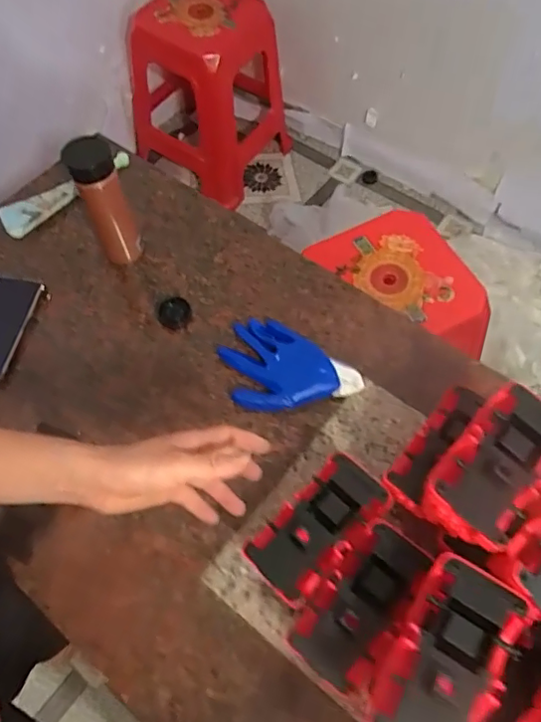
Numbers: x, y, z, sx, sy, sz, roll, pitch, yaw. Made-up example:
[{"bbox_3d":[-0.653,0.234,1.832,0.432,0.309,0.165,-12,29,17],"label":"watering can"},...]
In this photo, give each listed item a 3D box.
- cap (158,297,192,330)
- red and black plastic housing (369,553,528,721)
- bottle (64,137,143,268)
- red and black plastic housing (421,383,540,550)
[{"bbox_3d":[-0.138,-0.068,0.801,0.046,0.015,0.048,-2,62,3],"label":"cap"},{"bbox_3d":[0.140,0.234,0.437,0.082,0.042,0.148,33,69,20],"label":"red and black plastic housing"},{"bbox_3d":[-0.232,-0.209,0.775,0.074,0.202,0.082,-23,62,-8],"label":"bottle"},{"bbox_3d":[0.214,0.093,0.513,0.079,0.044,0.153,38,70,21],"label":"red and black plastic housing"}]

